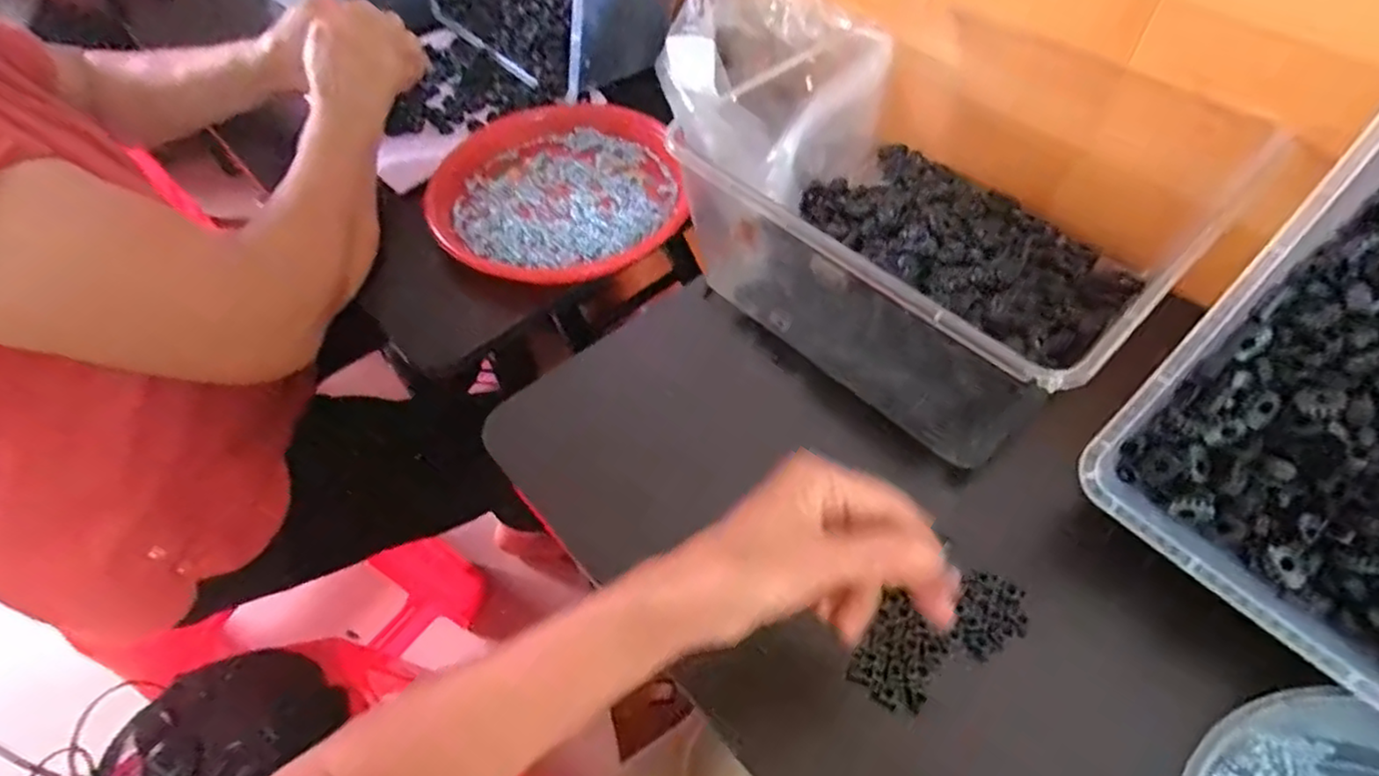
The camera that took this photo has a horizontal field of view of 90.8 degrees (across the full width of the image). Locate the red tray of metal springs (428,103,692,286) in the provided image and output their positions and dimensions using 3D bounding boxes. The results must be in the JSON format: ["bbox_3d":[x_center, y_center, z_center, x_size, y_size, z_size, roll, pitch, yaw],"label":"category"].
[{"bbox_3d":[-0.121,-0.193,0.641,0.223,0.026,0.244,-2,54,1],"label":"red tray of metal springs"}]

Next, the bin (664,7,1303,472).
[{"bbox_3d":[0.196,-0.132,0.514,0.311,0.129,0.294,-39,62,-23],"label":"bin"}]

